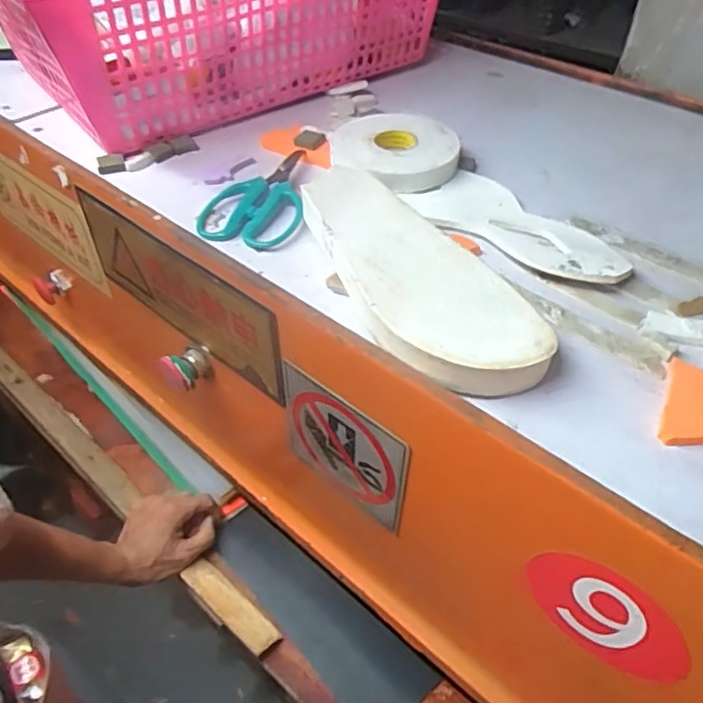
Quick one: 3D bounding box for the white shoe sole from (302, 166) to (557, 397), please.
[{"bbox_3d":[0.039,-0.063,0.451,0.102,0.033,0.263,-19,48,-18],"label":"white shoe sole"}]

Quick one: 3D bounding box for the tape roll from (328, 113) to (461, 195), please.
[{"bbox_3d":[0.040,-0.190,0.579,0.118,0.029,0.124,0,45,0],"label":"tape roll"}]

